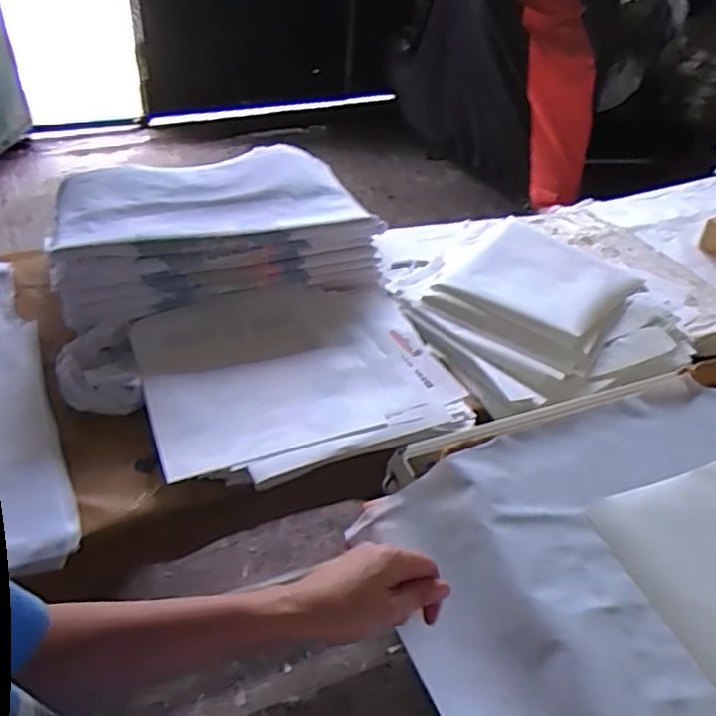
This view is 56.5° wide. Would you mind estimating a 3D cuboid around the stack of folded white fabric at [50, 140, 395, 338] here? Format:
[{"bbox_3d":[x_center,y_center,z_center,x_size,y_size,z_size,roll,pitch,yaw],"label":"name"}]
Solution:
[{"bbox_3d":[-0.275,-0.252,1.271,0.567,0.120,0.354,-12,44,-17],"label":"stack of folded white fabric"}]

